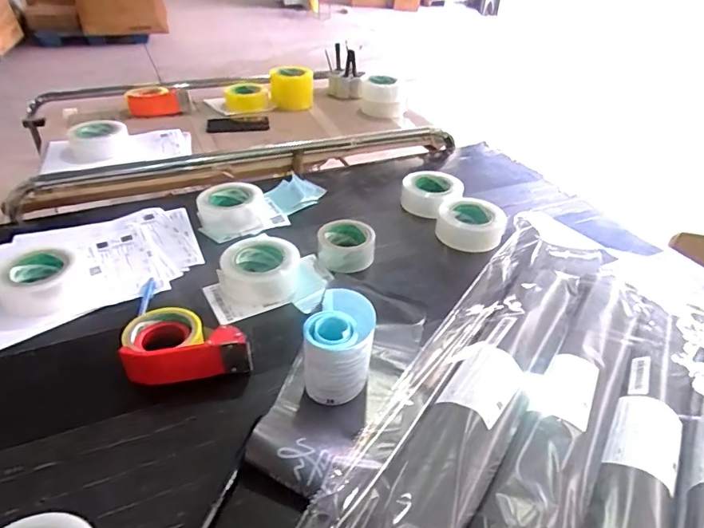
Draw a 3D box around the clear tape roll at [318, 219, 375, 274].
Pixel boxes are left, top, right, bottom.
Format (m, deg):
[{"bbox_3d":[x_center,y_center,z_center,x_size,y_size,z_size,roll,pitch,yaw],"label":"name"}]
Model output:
[{"bbox_3d":[-0.010,-0.034,0.848,0.098,0.052,0.096,2,37,-1],"label":"clear tape roll"}]

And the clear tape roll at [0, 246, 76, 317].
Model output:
[{"bbox_3d":[-0.490,0.024,0.738,0.106,0.044,0.127,-18,42,-25],"label":"clear tape roll"}]

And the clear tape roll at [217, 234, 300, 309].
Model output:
[{"bbox_3d":[-0.152,0.008,0.786,0.130,0.049,0.139,3,37,1],"label":"clear tape roll"}]

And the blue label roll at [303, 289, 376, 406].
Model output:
[{"bbox_3d":[-0.016,0.106,0.607,0.083,0.108,0.113,7,37,6],"label":"blue label roll"}]

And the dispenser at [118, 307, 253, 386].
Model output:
[{"bbox_3d":[-0.222,0.102,0.637,0.162,0.059,0.101,-5,38,-11],"label":"dispenser"}]

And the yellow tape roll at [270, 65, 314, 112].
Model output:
[{"bbox_3d":[-0.178,-0.514,1.384,0.128,0.100,0.115,-2,37,-6],"label":"yellow tape roll"}]

